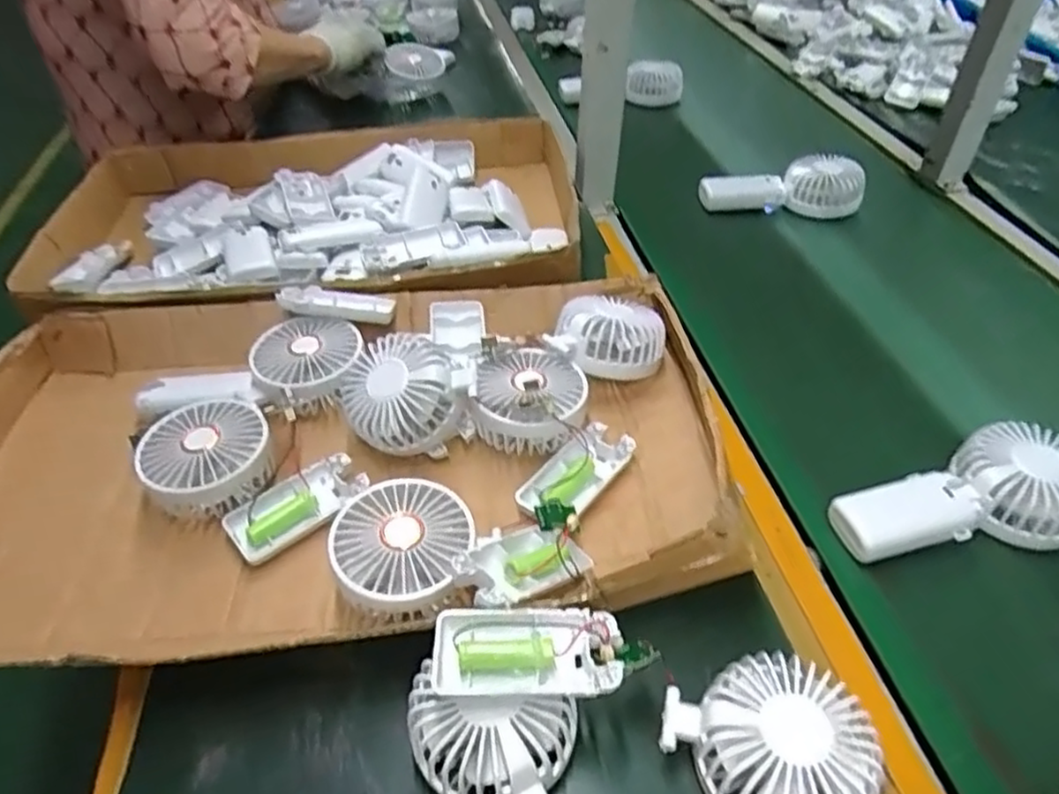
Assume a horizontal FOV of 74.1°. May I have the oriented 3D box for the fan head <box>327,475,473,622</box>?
[{"bbox_3d":[-0.077,0.099,0.435,0.080,0.047,0.088,1,43,-1],"label":"fan head"}]

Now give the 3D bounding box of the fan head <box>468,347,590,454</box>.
[{"bbox_3d":[0.001,-0.003,0.519,0.083,0.043,0.084,6,43,4],"label":"fan head"}]

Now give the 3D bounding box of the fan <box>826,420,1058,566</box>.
[{"bbox_3d":[0.293,0.079,0.469,0.176,0.057,0.087,-16,46,-19],"label":"fan"}]

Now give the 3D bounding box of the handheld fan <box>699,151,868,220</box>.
[{"bbox_3d":[0.292,-0.239,0.807,0.186,0.060,0.057,2,43,-1],"label":"handheld fan"}]

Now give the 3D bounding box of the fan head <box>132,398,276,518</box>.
[{"bbox_3d":[-0.226,0.046,0.495,0.082,0.051,0.077,1,43,-1],"label":"fan head"}]

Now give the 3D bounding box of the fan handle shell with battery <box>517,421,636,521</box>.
[{"bbox_3d":[0.032,0.053,0.494,0.043,0.018,0.094,31,50,27],"label":"fan handle shell with battery"}]

